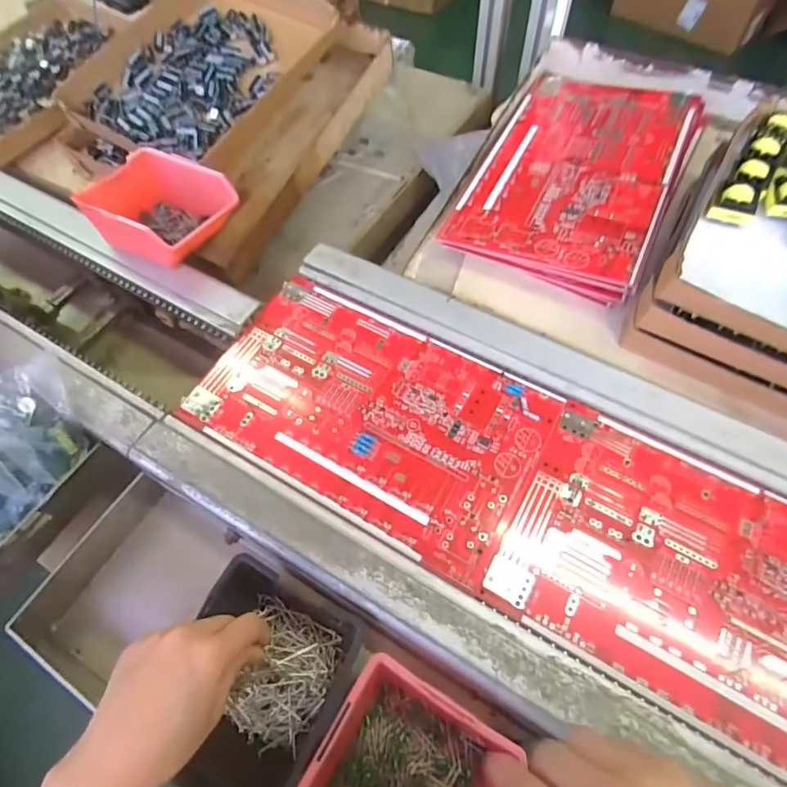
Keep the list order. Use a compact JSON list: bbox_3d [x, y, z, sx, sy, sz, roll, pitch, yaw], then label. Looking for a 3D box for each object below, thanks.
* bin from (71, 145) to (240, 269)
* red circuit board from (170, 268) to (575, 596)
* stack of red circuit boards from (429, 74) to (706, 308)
[{"bbox_3d":[-0.253,-0.204,0.536,0.120,0.071,0.119,25,65,14],"label":"bin"},{"bbox_3d":[-0.023,0.014,0.457,0.315,0.006,0.193,27,66,16],"label":"red circuit board"},{"bbox_3d":[0.213,-0.263,0.550,0.201,0.042,0.340,25,65,14],"label":"stack of red circuit boards"}]

